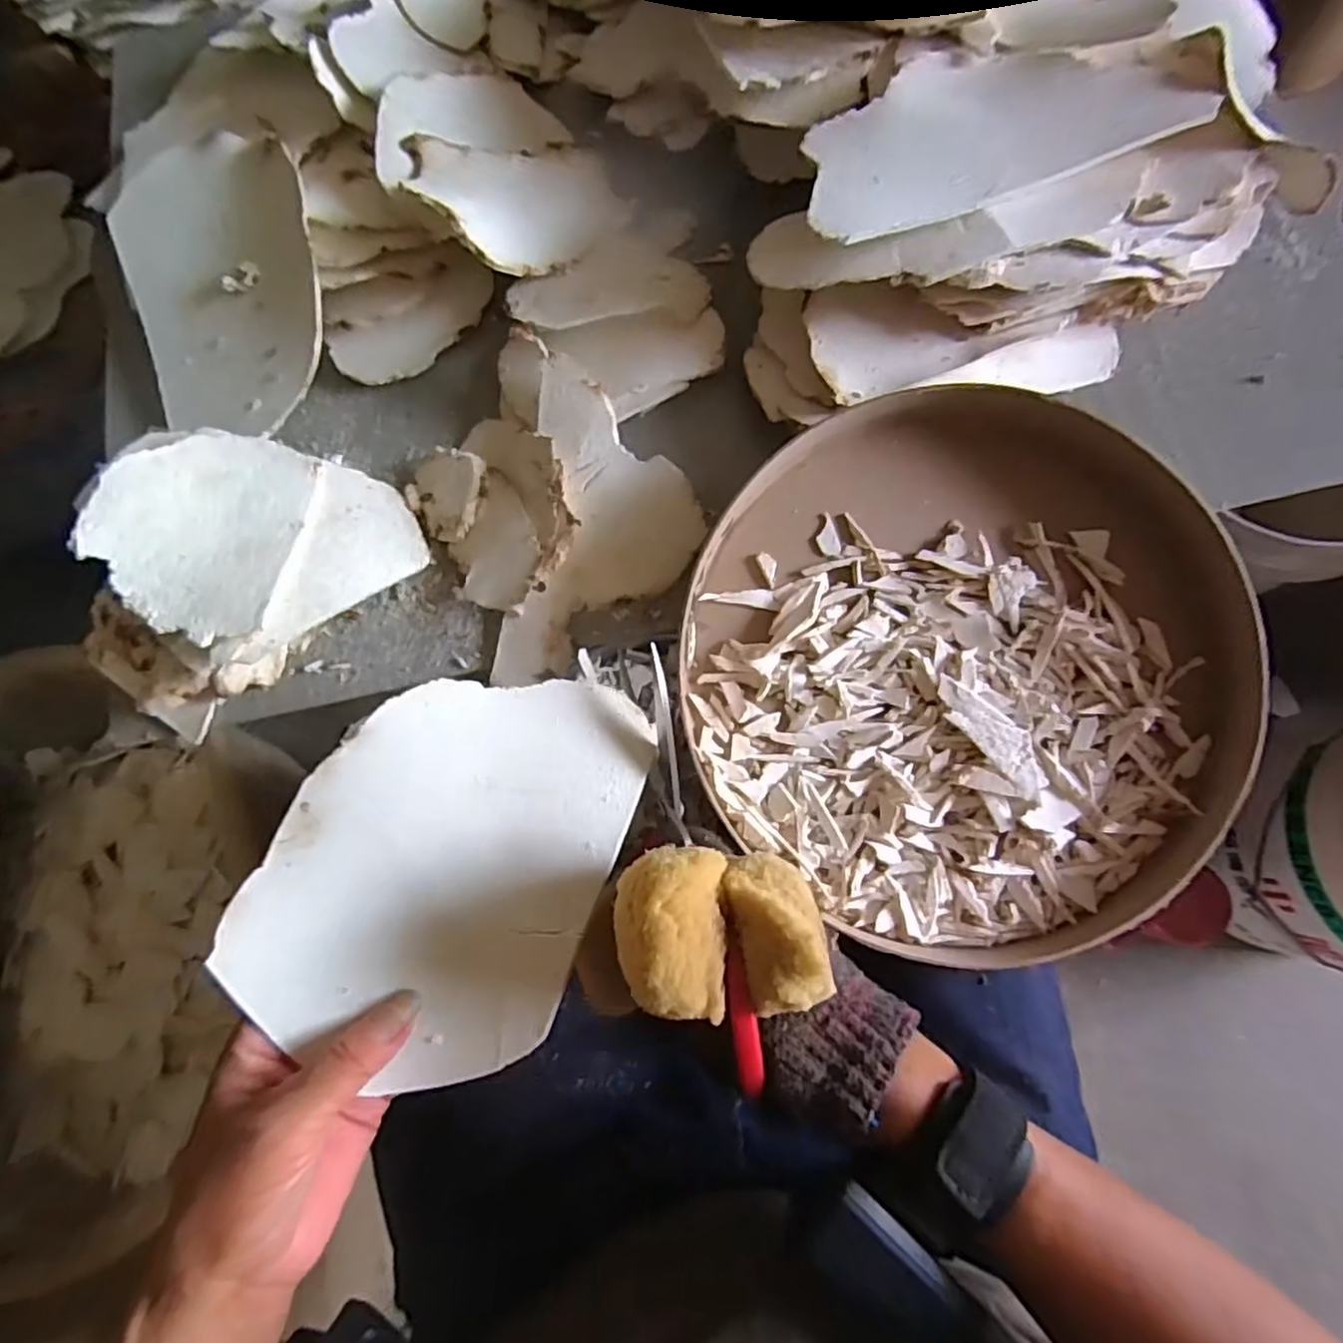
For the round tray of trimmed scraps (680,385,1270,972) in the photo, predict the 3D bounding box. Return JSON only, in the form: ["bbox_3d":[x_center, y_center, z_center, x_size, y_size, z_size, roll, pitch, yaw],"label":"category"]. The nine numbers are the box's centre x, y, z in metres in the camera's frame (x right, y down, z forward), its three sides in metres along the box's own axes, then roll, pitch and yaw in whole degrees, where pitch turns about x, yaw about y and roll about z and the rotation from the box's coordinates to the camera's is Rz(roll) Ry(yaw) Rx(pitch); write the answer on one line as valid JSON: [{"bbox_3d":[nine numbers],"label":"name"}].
[{"bbox_3d":[0.159,0.000,0.379,0.297,0.044,0.294,-1,81,3],"label":"round tray of trimmed scraps"}]

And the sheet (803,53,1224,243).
[{"bbox_3d":[0.166,-0.300,0.375,0.214,0.024,0.103,-21,76,0],"label":"sheet"}]

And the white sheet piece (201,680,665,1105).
[{"bbox_3d":[-0.095,0.077,0.293,0.132,0.011,0.172,23,80,-3],"label":"white sheet piece"}]

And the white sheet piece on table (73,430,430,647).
[{"bbox_3d":[-0.244,-0.077,0.408,0.169,0.022,0.128,20,69,-8],"label":"white sheet piece on table"}]

